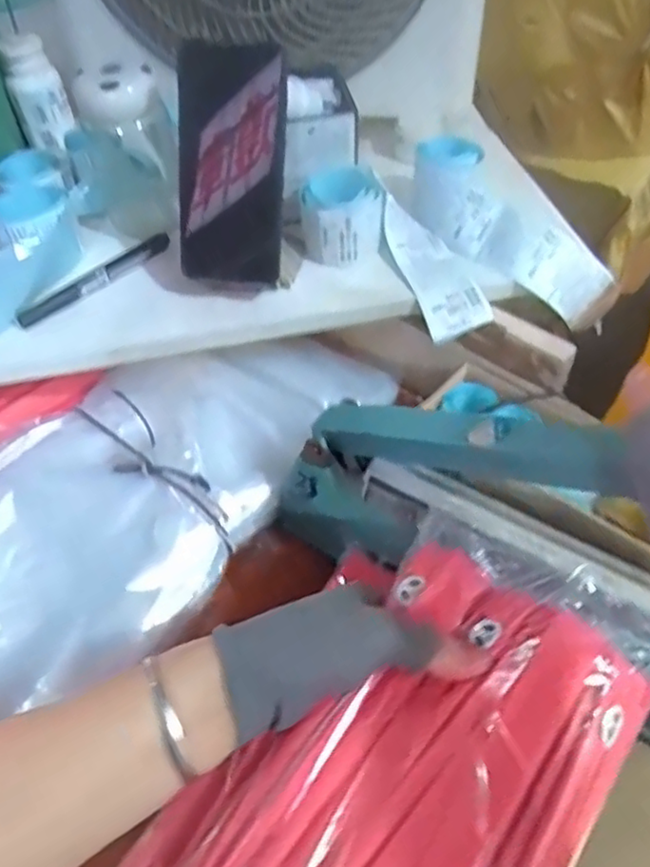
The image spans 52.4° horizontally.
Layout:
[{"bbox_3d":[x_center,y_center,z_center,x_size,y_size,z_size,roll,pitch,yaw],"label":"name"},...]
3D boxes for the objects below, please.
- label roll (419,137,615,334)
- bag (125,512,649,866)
[{"bbox_3d":[0.150,-0.170,0.560,0.205,0.057,0.074,44,63,12],"label":"label roll"},{"bbox_3d":[0.041,0.154,0.313,0.157,0.043,0.269,30,58,25],"label":"bag"}]

